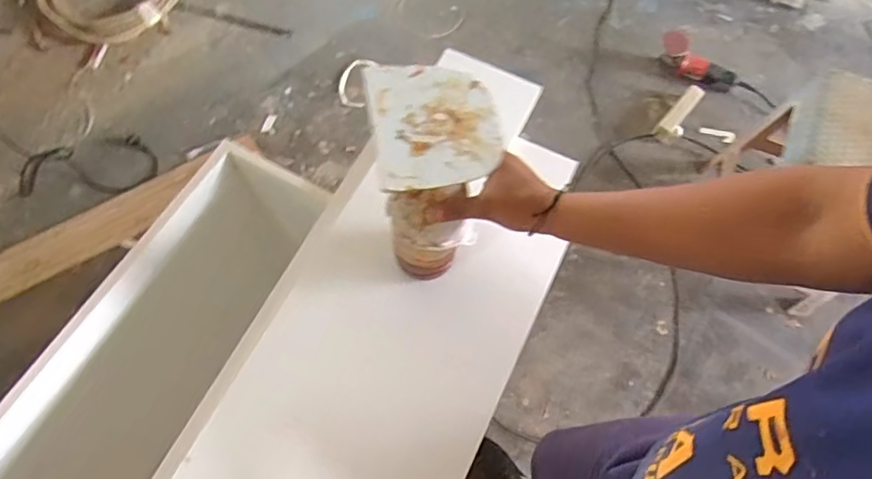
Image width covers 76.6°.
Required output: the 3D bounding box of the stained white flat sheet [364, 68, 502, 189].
[{"bbox_3d":[0.001,-0.111,0.519,0.121,0.009,0.141,-6,63,-12],"label":"stained white flat sheet"}]

